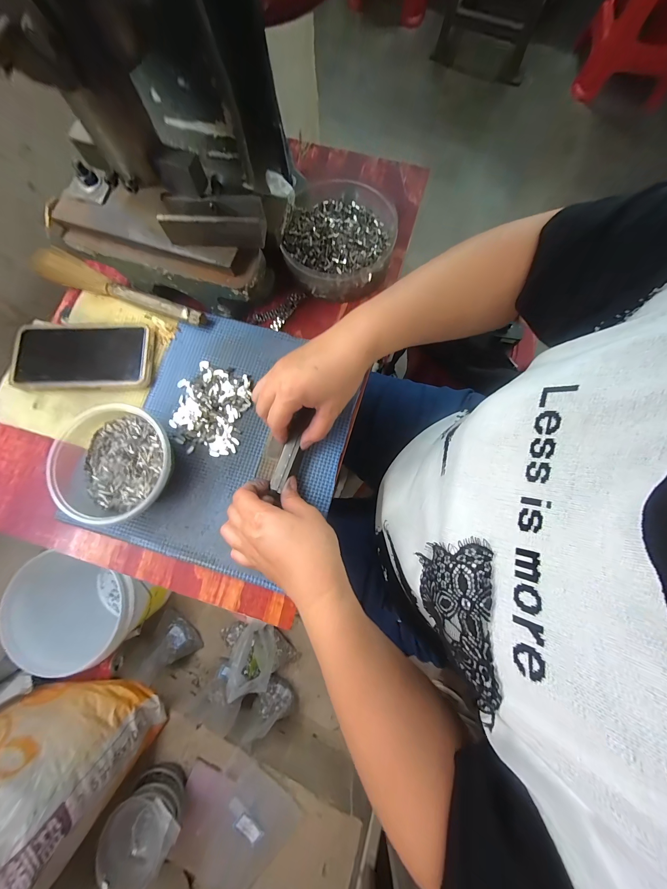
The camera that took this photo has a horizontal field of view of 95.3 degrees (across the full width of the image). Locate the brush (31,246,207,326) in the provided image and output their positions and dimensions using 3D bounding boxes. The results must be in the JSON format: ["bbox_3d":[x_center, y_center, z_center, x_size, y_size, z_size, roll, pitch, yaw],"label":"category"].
[{"bbox_3d":[-0.256,-0.185,0.360,0.222,0.018,0.032,22,79,5],"label":"brush"}]

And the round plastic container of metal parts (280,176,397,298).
[{"bbox_3d":[0.007,-0.252,0.361,0.126,0.036,0.151,10,78,3],"label":"round plastic container of metal parts"}]

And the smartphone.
[{"bbox_3d":[-0.285,-0.100,0.346,0.154,0.012,0.073,1,78,1],"label":"smartphone"}]

